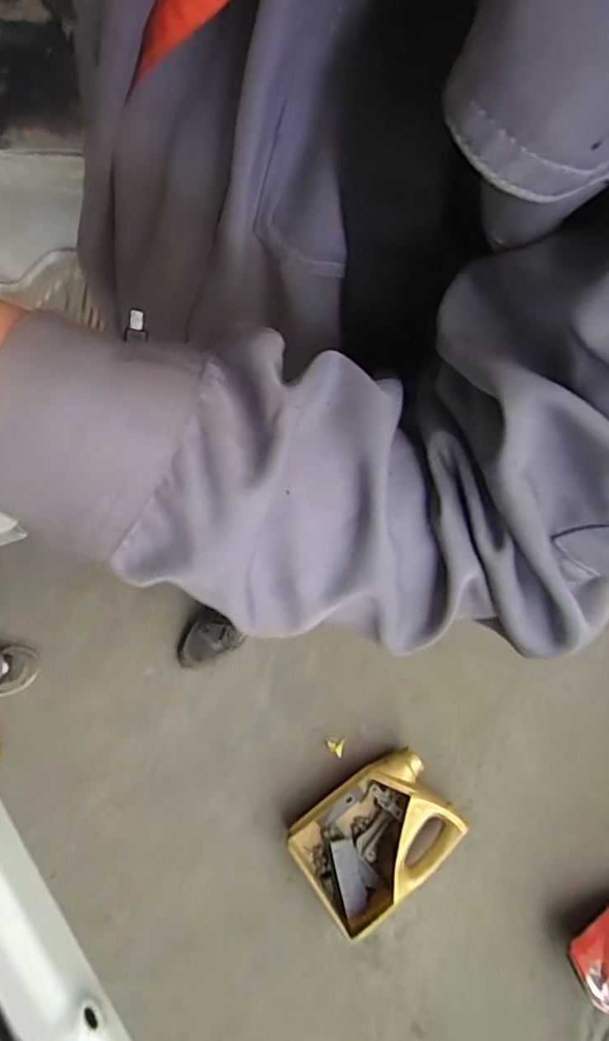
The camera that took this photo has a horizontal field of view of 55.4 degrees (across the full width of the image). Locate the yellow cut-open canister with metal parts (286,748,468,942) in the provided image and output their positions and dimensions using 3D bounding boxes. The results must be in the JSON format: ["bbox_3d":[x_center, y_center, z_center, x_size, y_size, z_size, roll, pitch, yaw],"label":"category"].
[{"bbox_3d":[0.135,0.591,1.091,0.292,0.098,0.211,-38,74,-6],"label":"yellow cut-open canister with metal parts"}]

